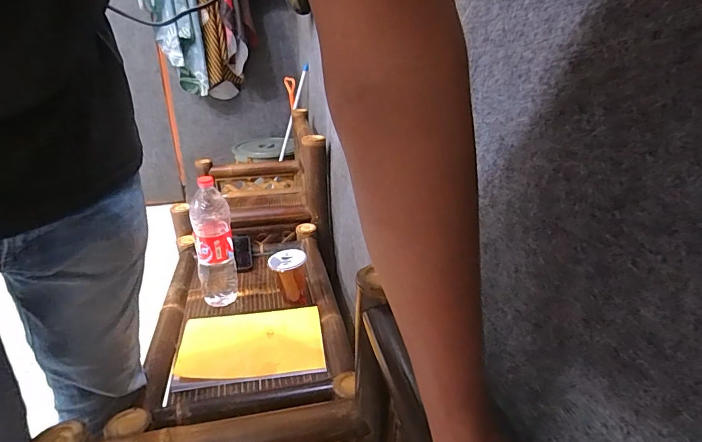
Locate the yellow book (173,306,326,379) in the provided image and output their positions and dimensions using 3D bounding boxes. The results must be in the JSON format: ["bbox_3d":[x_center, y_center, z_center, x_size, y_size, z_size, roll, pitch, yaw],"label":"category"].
[{"bbox_3d":[-0.210,0.260,0.867,0.291,0.009,0.168,-2,35,-11],"label":"yellow book"}]

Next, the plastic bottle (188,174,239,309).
[{"bbox_3d":[-0.328,0.044,0.966,0.085,0.305,0.077,-6,25,-12],"label":"plastic bottle"}]

